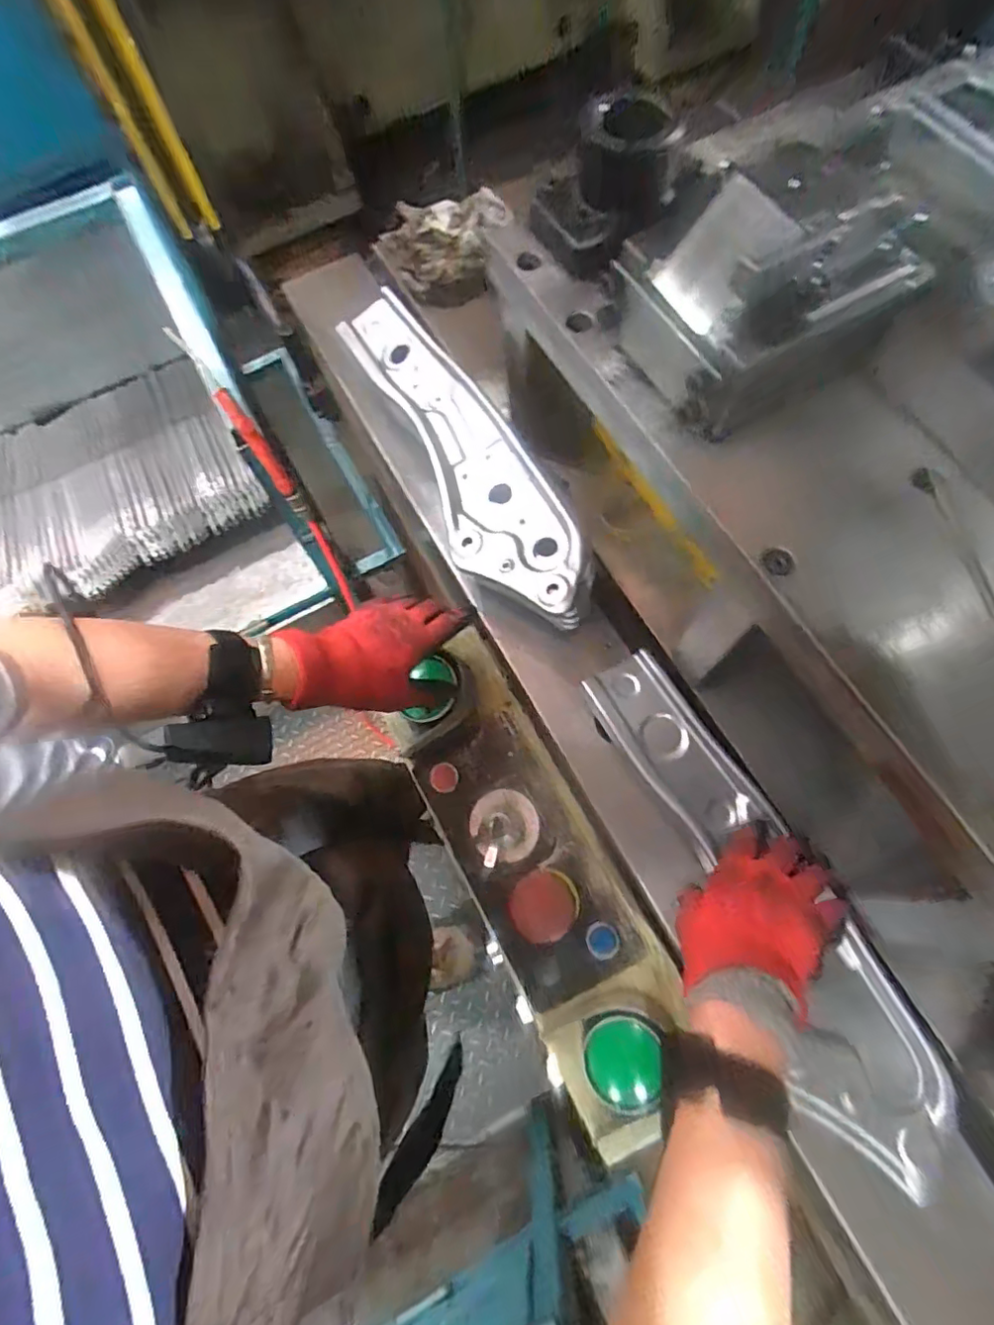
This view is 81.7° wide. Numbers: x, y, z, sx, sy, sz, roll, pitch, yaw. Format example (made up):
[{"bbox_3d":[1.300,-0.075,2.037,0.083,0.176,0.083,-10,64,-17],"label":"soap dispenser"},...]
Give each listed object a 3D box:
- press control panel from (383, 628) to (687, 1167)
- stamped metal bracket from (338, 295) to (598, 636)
[{"bbox_3d":[0.031,0.188,0.541,0.141,0.060,0.442,-25,71,-7],"label":"press control panel"},{"bbox_3d":[-0.040,-0.228,0.599,0.110,0.054,0.428,-26,71,-7],"label":"stamped metal bracket"}]

